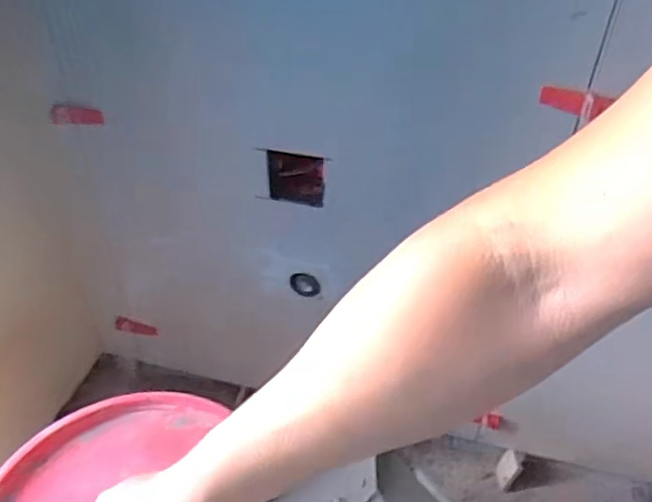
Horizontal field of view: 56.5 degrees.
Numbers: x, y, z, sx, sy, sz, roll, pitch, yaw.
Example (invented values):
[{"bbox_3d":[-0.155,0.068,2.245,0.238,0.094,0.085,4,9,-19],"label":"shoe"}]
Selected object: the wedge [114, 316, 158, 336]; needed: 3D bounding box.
[{"bbox_3d":[-0.323,0.130,1.038,0.072,0.030,0.010,16,38,-11],"label":"wedge"}]

